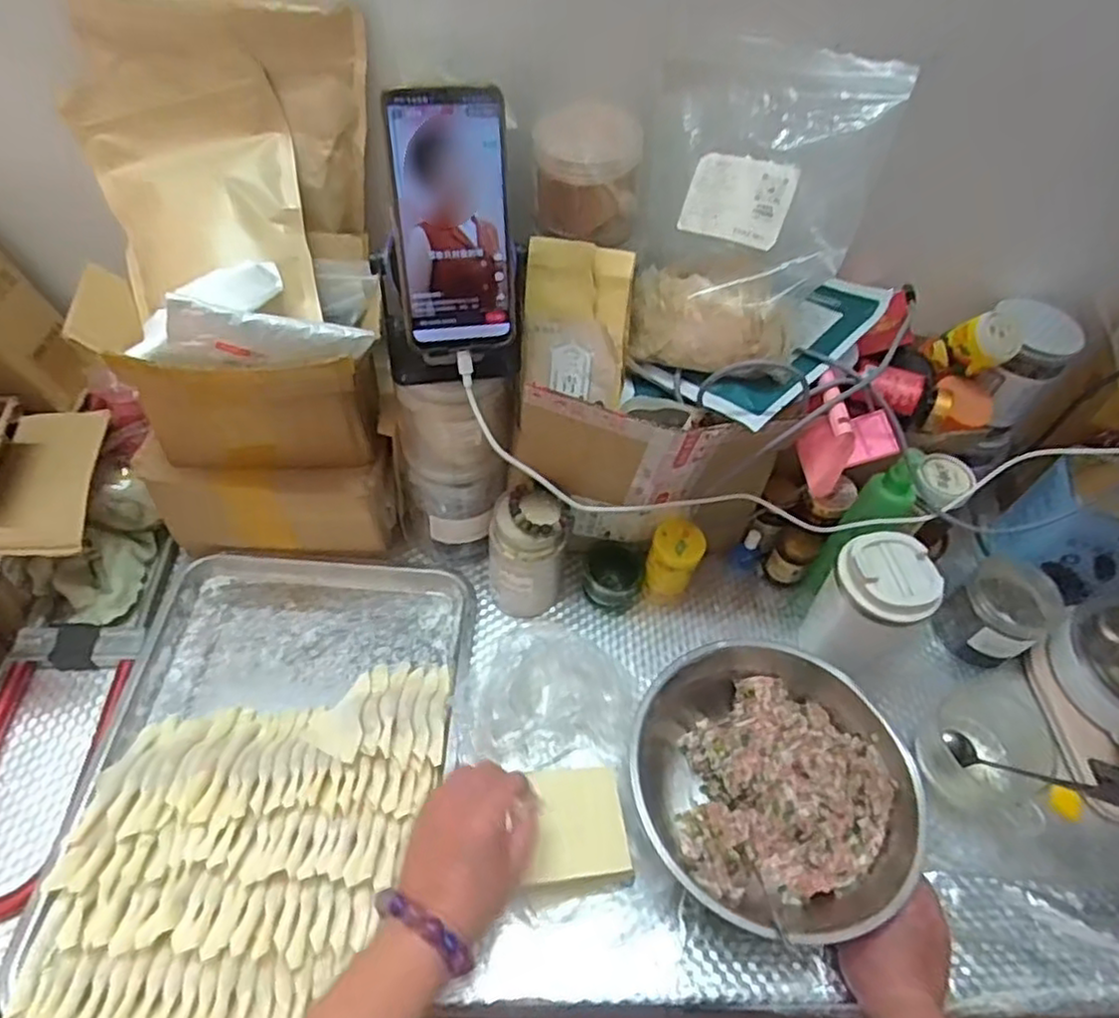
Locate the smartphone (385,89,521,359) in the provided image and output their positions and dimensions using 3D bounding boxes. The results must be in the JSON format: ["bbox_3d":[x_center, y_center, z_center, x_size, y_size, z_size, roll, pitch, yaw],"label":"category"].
[{"bbox_3d":[-0.072,-0.191,0.488,0.079,0.166,0.017,-6,27,-10],"label":"smartphone"}]

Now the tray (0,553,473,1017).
[{"bbox_3d":[-0.240,0.208,0.611,0.294,0.042,0.398,4,52,-3],"label":"tray"}]

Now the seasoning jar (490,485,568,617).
[{"bbox_3d":[-0.032,0.044,0.698,0.068,0.130,0.067,3,52,-4],"label":"seasoning jar"}]

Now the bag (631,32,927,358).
[{"bbox_3d":[0.142,-0.230,0.564,0.184,0.242,0.047,19,11,22],"label":"bag"}]

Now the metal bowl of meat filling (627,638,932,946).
[{"bbox_3d":[0.175,0.240,0.613,0.227,0.085,0.237,3,52,-4],"label":"metal bowl of meat filling"}]

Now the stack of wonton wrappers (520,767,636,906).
[{"bbox_3d":[0.012,0.264,0.586,0.082,0.034,0.094,-8,68,-2],"label":"stack of wonton wrappers"}]

